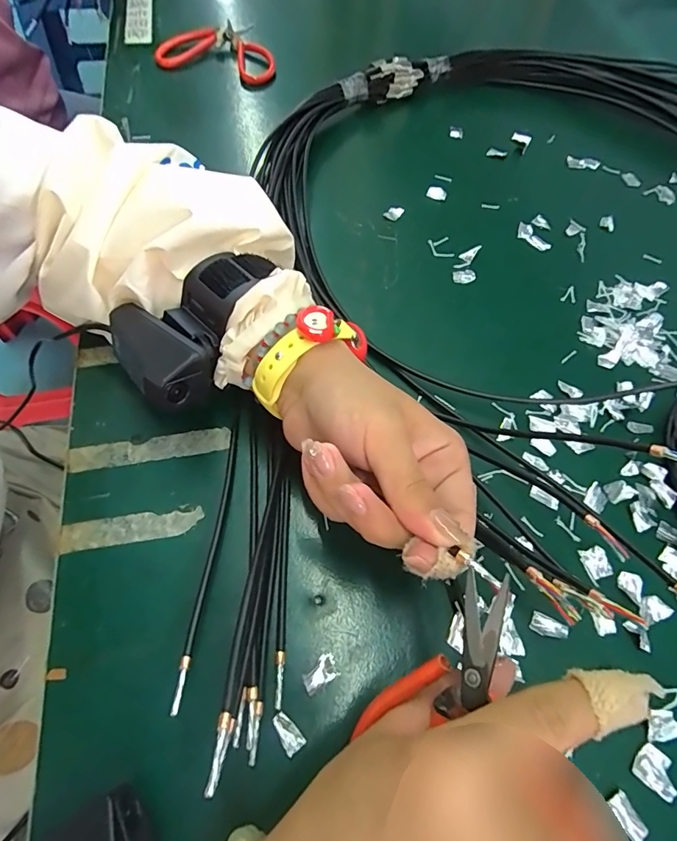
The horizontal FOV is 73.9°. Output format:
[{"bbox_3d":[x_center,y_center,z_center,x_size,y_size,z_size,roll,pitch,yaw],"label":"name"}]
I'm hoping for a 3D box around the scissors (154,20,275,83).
[{"bbox_3d":[-0.129,-0.385,0.467,0.114,0.022,0.073,-8,62,-8],"label":"scissors"}]

